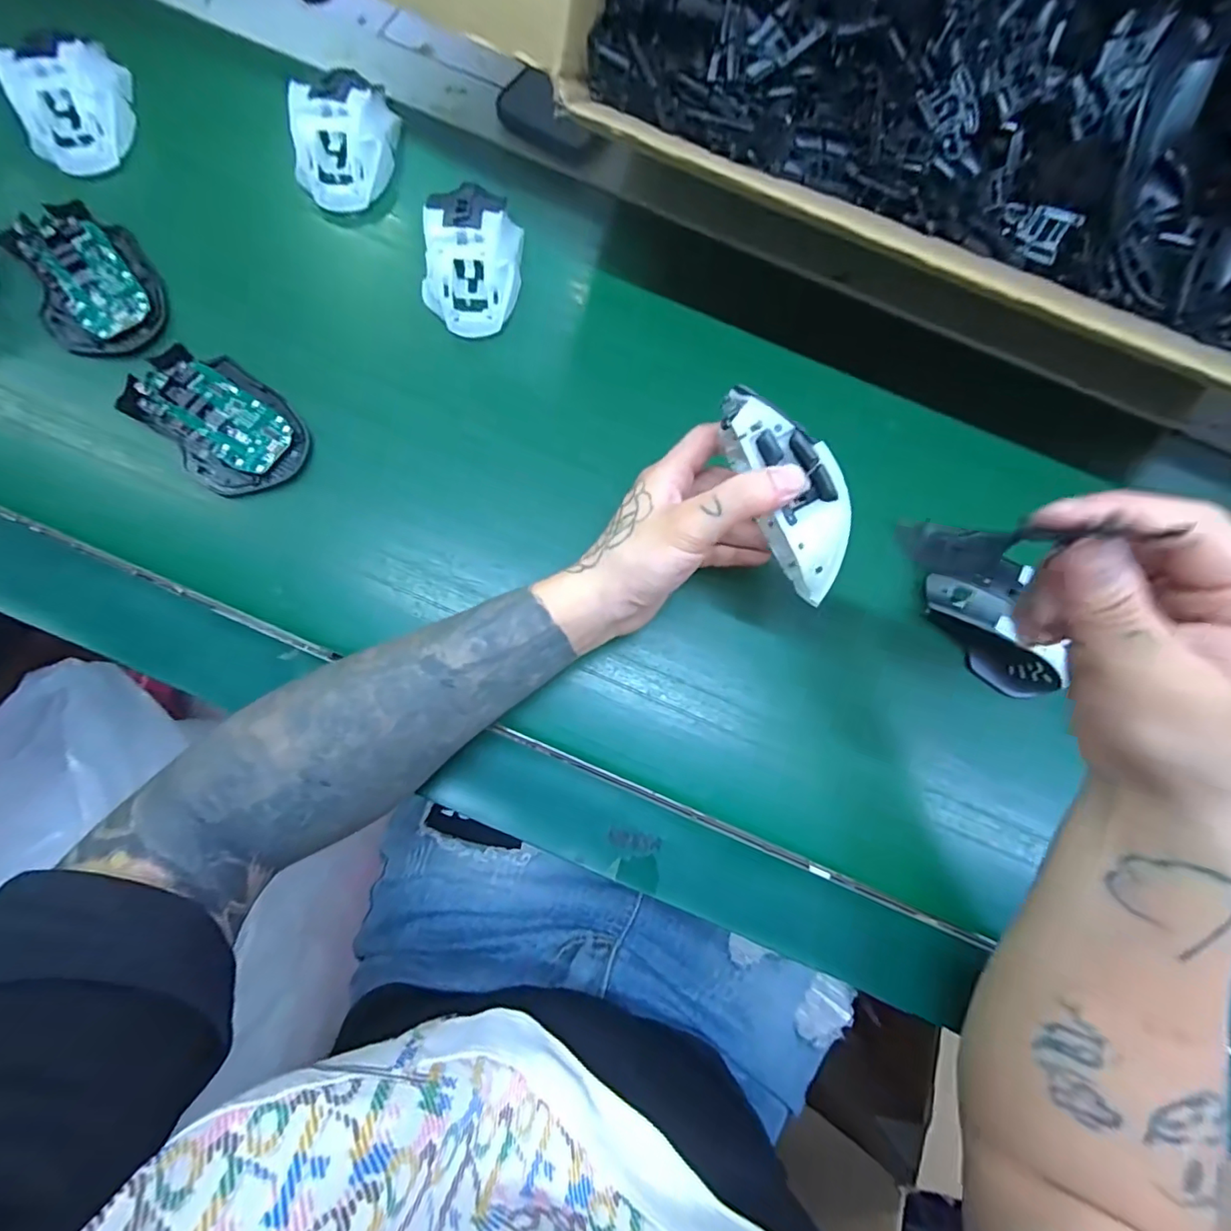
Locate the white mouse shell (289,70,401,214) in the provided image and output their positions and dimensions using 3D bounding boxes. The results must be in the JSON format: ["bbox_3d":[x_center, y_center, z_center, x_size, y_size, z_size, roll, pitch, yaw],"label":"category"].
[{"bbox_3d":[-0.196,-0.352,0.380,0.059,0.040,0.105,3,76,0],"label":"white mouse shell"}]

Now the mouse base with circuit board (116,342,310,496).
[{"bbox_3d":[-0.259,-0.129,0.342,0.115,0.024,0.073,42,79,9],"label":"mouse base with circuit board"}]

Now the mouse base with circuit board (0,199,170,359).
[{"bbox_3d":[-0.356,-0.226,0.350,0.078,0.021,0.117,-39,79,-9],"label":"mouse base with circuit board"}]

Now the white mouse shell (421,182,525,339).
[{"bbox_3d":[-0.101,-0.249,0.368,0.063,0.040,0.097,3,76,0],"label":"white mouse shell"}]

